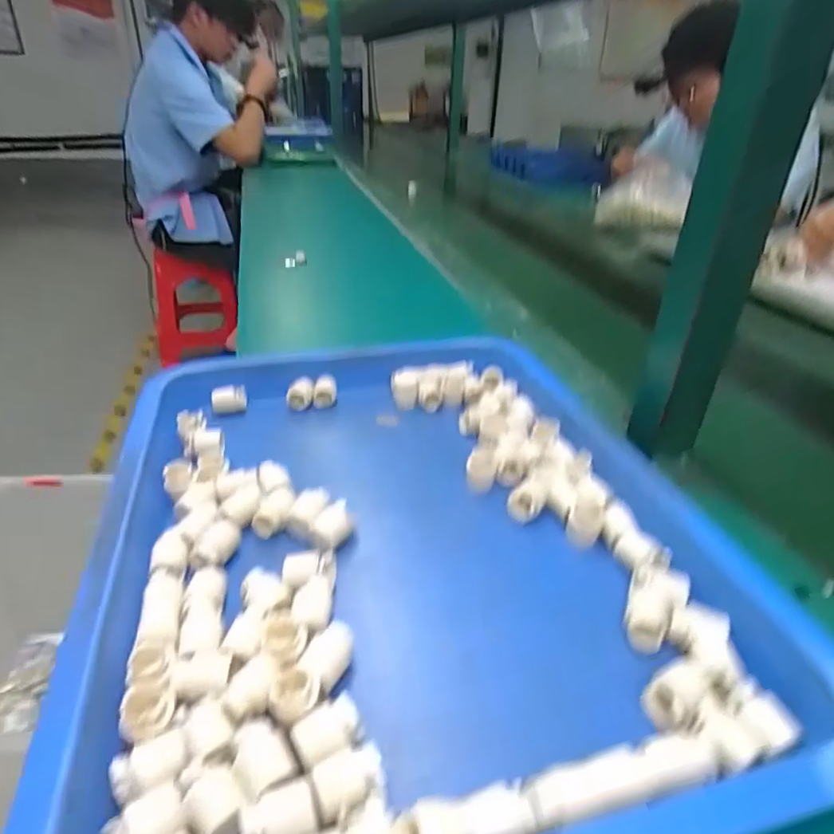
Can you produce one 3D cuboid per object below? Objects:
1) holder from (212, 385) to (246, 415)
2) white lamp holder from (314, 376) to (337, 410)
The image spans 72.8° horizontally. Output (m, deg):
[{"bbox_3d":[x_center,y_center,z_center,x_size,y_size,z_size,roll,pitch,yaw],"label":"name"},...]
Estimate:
[{"bbox_3d":[-0.164,-0.014,0.494,0.029,0.022,0.016,-11,34,-20],"label":"holder"},{"bbox_3d":[-0.083,-0.021,0.509,0.020,0.030,0.017,-3,32,-8],"label":"white lamp holder"}]

